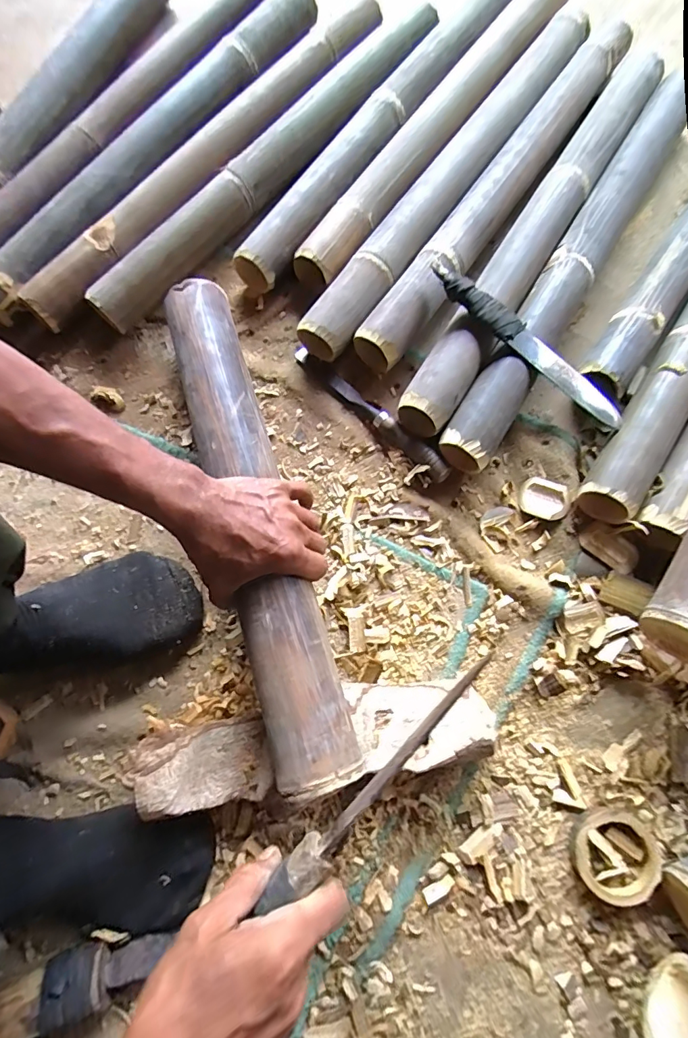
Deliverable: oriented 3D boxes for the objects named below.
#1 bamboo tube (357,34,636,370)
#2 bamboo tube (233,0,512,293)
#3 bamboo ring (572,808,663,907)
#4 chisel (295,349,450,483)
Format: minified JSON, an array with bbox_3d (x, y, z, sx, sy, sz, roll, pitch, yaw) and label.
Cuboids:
[{"bbox_3d":[0.216,-0.444,0.606,0.065,0.051,0.627,35,78,8],"label":"bamboo tube"},{"bbox_3d":[0.063,-0.545,0.624,0.054,0.046,0.620,35,78,8],"label":"bamboo tube"},{"bbox_3d":[0.263,0.326,0.441,0.079,0.022,0.076,0,76,-1],"label":"bamboo ring"},{"bbox_3d":[0.032,-0.134,0.552,0.025,0.024,0.244,-43,80,-10],"label":"chisel"}]

